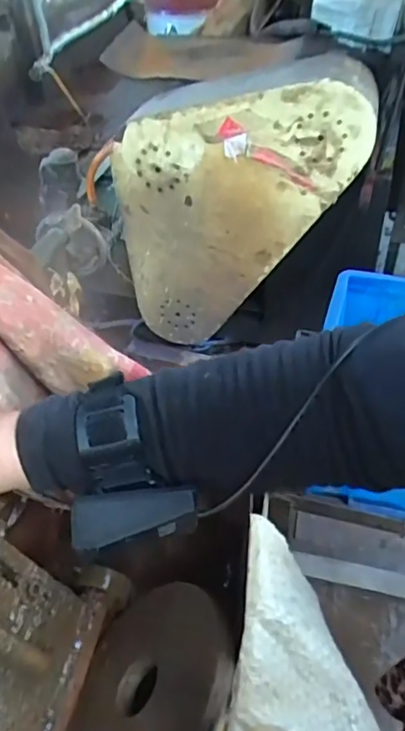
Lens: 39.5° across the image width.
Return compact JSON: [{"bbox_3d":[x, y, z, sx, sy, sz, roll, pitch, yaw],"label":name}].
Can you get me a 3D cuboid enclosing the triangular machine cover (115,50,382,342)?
[{"bbox_3d":[0.087,-0.374,1.478,0.615,0.719,0.227,11,46,14],"label":"triangular machine cover"}]

